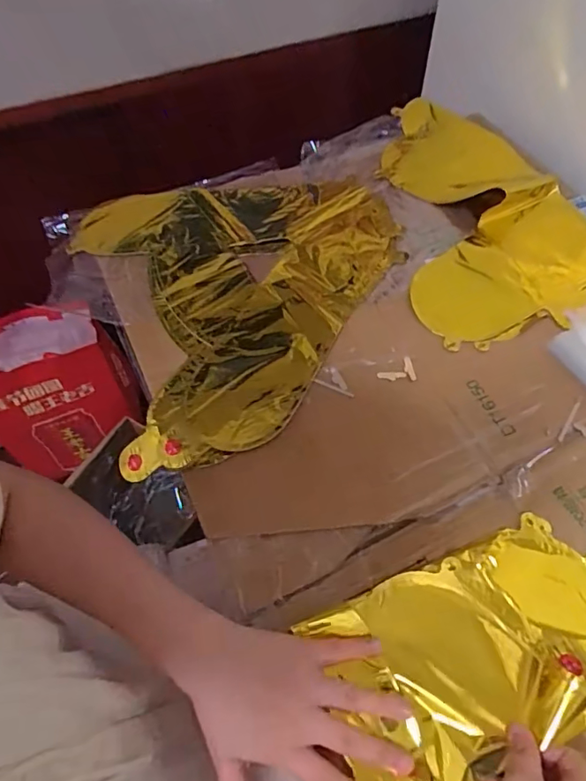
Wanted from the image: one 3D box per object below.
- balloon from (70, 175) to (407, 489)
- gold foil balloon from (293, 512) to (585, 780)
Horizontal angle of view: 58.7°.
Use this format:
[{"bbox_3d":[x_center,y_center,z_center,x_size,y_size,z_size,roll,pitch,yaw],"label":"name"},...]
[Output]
[{"bbox_3d":[-0.044,-0.129,0.575,0.347,0.007,0.387,-19,59,-10],"label":"balloon"},{"bbox_3d":[0.146,0.180,0.372,0.242,0.029,0.135,-21,60,-11],"label":"gold foil balloon"}]

